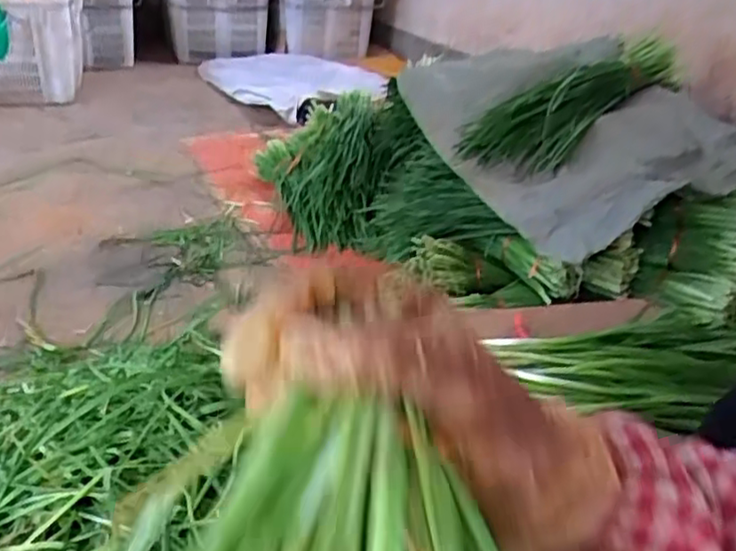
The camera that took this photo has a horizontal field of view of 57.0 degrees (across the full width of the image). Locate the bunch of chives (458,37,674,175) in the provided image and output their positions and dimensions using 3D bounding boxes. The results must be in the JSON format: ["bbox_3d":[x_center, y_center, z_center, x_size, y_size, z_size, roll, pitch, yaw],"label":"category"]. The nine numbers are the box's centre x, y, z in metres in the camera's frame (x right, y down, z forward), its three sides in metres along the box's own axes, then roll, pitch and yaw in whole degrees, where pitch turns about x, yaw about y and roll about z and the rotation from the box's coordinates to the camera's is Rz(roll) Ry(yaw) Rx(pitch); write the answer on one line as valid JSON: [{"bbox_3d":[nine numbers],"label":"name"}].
[{"bbox_3d":[0.435,-0.370,1.393,0.531,0.105,0.199,-30,43,-18],"label":"bunch of chives"}]

